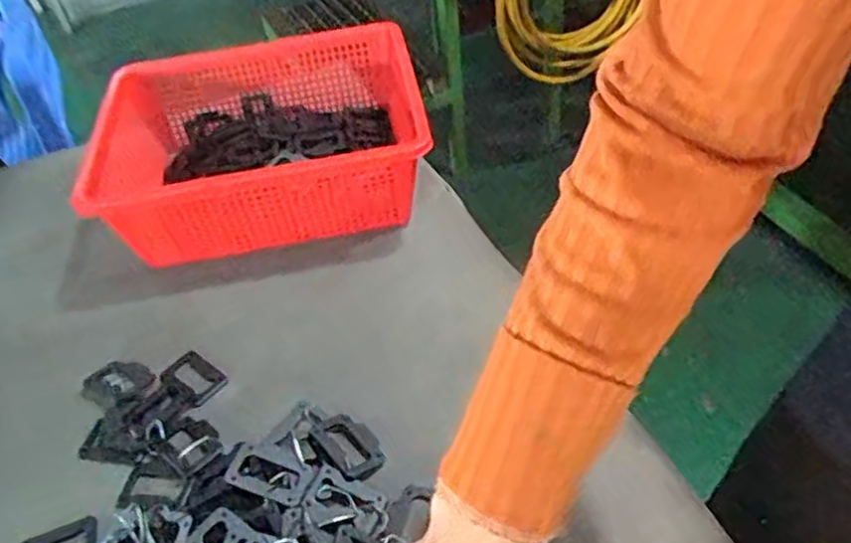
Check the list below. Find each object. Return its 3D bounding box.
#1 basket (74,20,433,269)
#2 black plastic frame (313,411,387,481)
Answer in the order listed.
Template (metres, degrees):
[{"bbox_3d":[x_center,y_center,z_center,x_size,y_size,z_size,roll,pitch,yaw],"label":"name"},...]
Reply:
[{"bbox_3d":[-0.157,-0.125,0.670,0.300,0.099,0.234,-11,45,-3],"label":"basket"},{"bbox_3d":[-0.051,0.119,0.480,0.033,0.010,0.052,-33,51,-23],"label":"black plastic frame"}]

